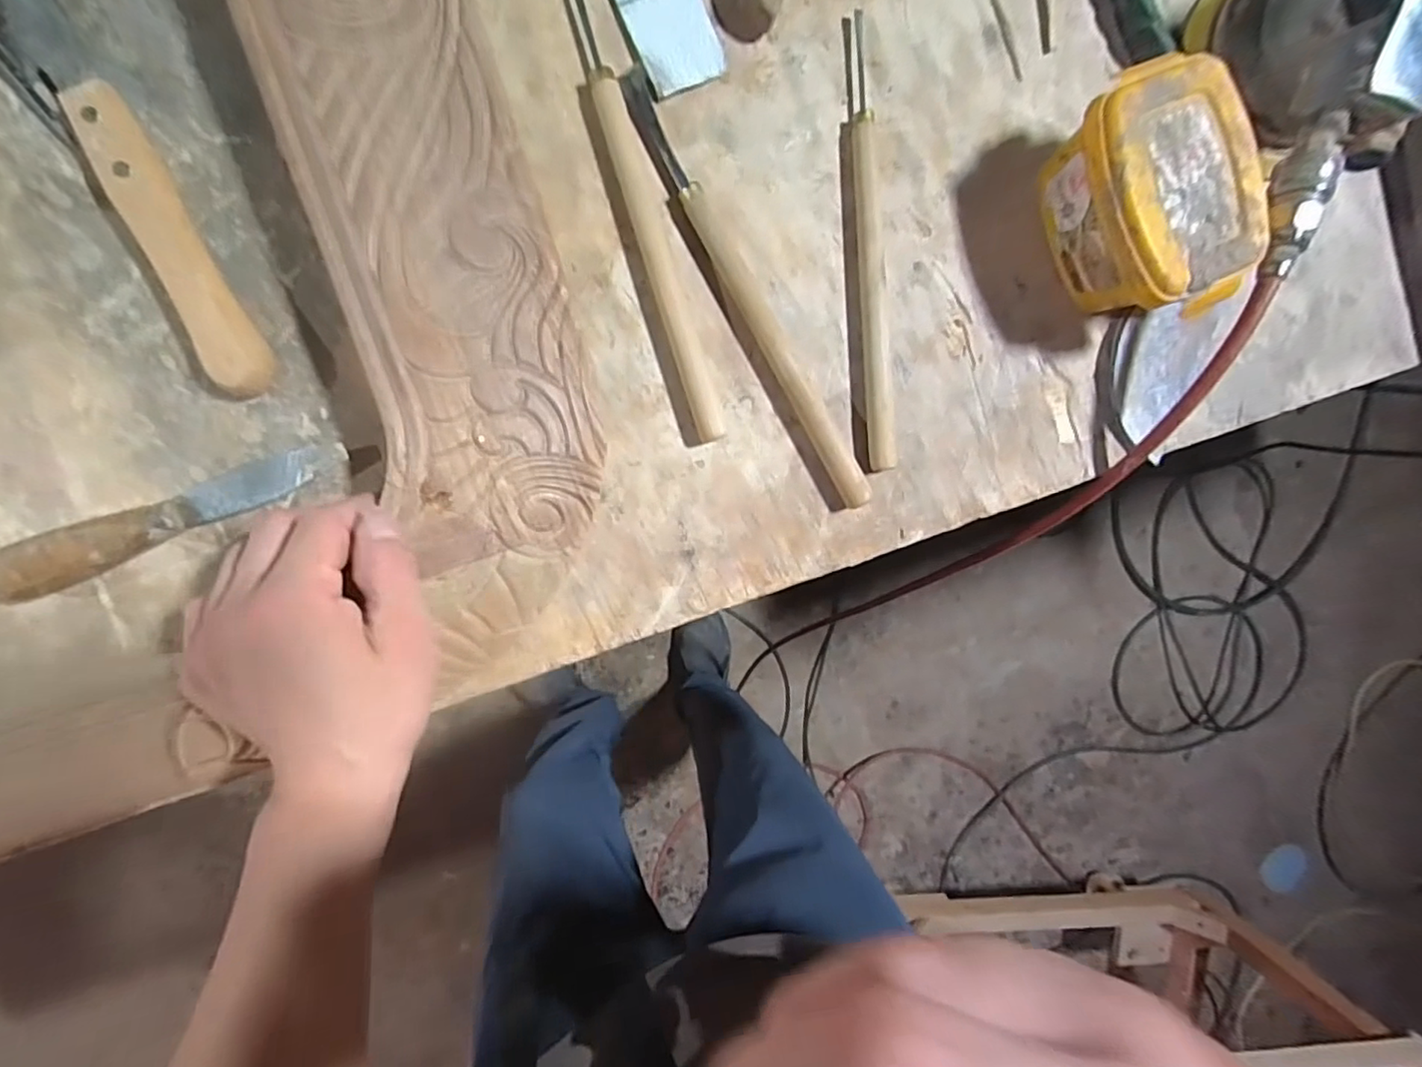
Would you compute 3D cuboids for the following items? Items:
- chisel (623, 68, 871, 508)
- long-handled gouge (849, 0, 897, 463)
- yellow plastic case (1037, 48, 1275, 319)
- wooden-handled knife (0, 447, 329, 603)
[{"bbox_3d":[0.022,-0.125,0.322,0.017,0.017,0.248,-31,98,-3],"label":"chisel"},{"bbox_3d":[0.088,-0.156,0.331,0.015,0.018,0.238,-5,96,-6],"label":"long-handled gouge"},{"bbox_3d":[0.226,-0.171,0.318,0.074,0.066,0.114,-28,98,-4],"label":"yellow plastic case"},{"bbox_3d":[-0.268,-0.006,0.294,0.154,0.022,0.023,-23,98,-4],"label":"wooden-handled knife"}]

